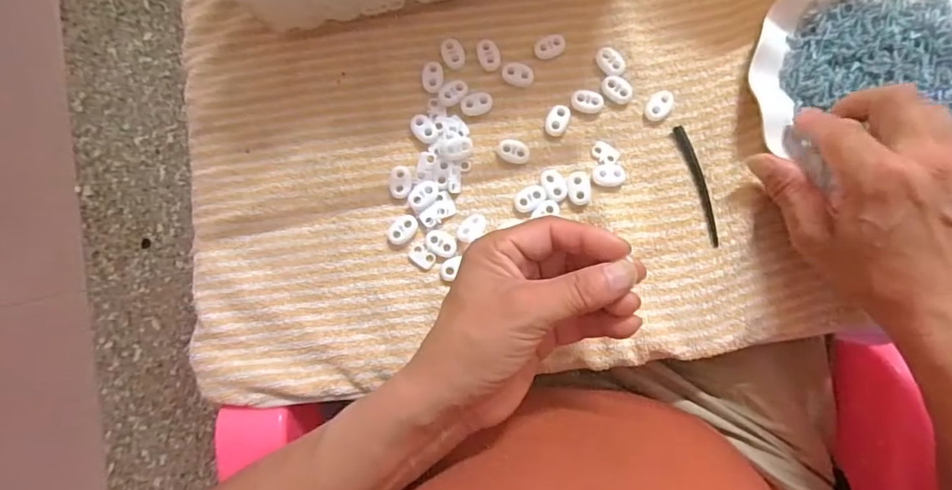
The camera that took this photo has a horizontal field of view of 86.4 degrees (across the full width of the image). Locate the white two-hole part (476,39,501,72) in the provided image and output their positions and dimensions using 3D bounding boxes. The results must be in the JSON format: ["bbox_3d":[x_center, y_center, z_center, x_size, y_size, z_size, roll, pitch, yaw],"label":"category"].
[{"bbox_3d":[0.009,-0.136,0.360,0.015,0.004,0.025,-16,83,1],"label":"white two-hole part"}]

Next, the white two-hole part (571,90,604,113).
[{"bbox_3d":[0.078,-0.101,0.356,0.022,0.005,0.015,6,84,4],"label":"white two-hole part"}]

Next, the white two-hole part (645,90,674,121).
[{"bbox_3d":[0.128,-0.097,0.354,0.015,0.006,0.022,32,86,6],"label":"white two-hole part"}]

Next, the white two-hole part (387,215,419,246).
[{"bbox_3d":[-0.050,-0.010,0.348,0.023,0.005,0.015,-39,83,-2],"label":"white two-hole part"}]

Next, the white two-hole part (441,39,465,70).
[{"bbox_3d":[-0.016,-0.136,0.361,0.015,0.004,0.022,-27,83,0],"label":"white two-hole part"}]

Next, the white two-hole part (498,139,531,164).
[{"bbox_3d":[0.027,-0.065,0.353,0.021,0.007,0.016,13,85,4],"label":"white two-hole part"}]

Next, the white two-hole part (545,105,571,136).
[{"bbox_3d":[0.057,-0.087,0.355,0.014,0.005,0.022,24,86,5],"label":"white two-hole part"}]

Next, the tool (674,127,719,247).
[{"bbox_3d":[0.154,-0.042,0.346,0.009,0.004,0.086,-16,83,1],"label":"tool"}]

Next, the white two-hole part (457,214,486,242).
[{"bbox_3d":[-0.003,-0.011,0.346,0.015,0.009,0.021,43,88,6],"label":"white two-hole part"}]

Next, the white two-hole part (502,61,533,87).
[{"bbox_3d":[0.030,-0.121,0.360,0.022,0.004,0.016,18,85,5],"label":"white two-hole part"}]

